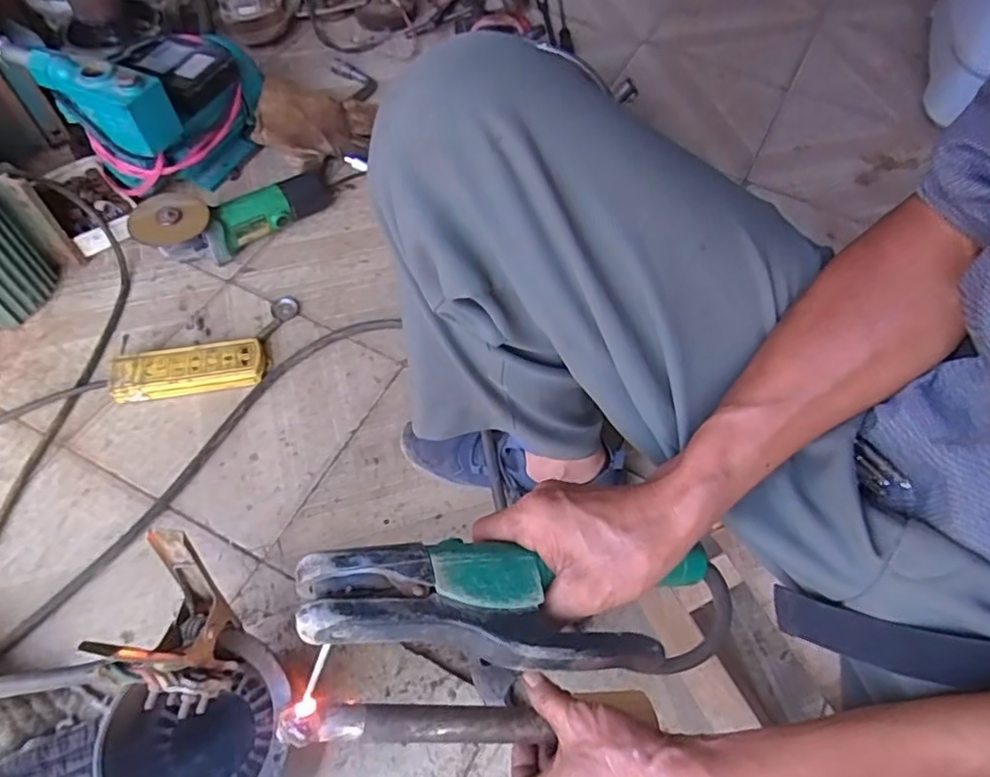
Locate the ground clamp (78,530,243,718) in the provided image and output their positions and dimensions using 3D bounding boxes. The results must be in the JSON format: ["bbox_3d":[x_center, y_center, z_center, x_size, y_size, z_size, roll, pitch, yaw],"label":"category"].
[{"bbox_3d":[-0.211,0.164,0.423,0.042,0.111,0.100,1,59,-2],"label":"ground clamp"}]

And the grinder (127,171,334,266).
[{"bbox_3d":[-0.359,-0.245,0.881,0.288,0.081,0.085,-27,63,-32],"label":"grinder"}]

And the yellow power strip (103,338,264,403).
[{"bbox_3d":[-0.382,-0.023,0.774,0.180,0.029,0.062,-9,60,-9],"label":"yellow power strip"}]

